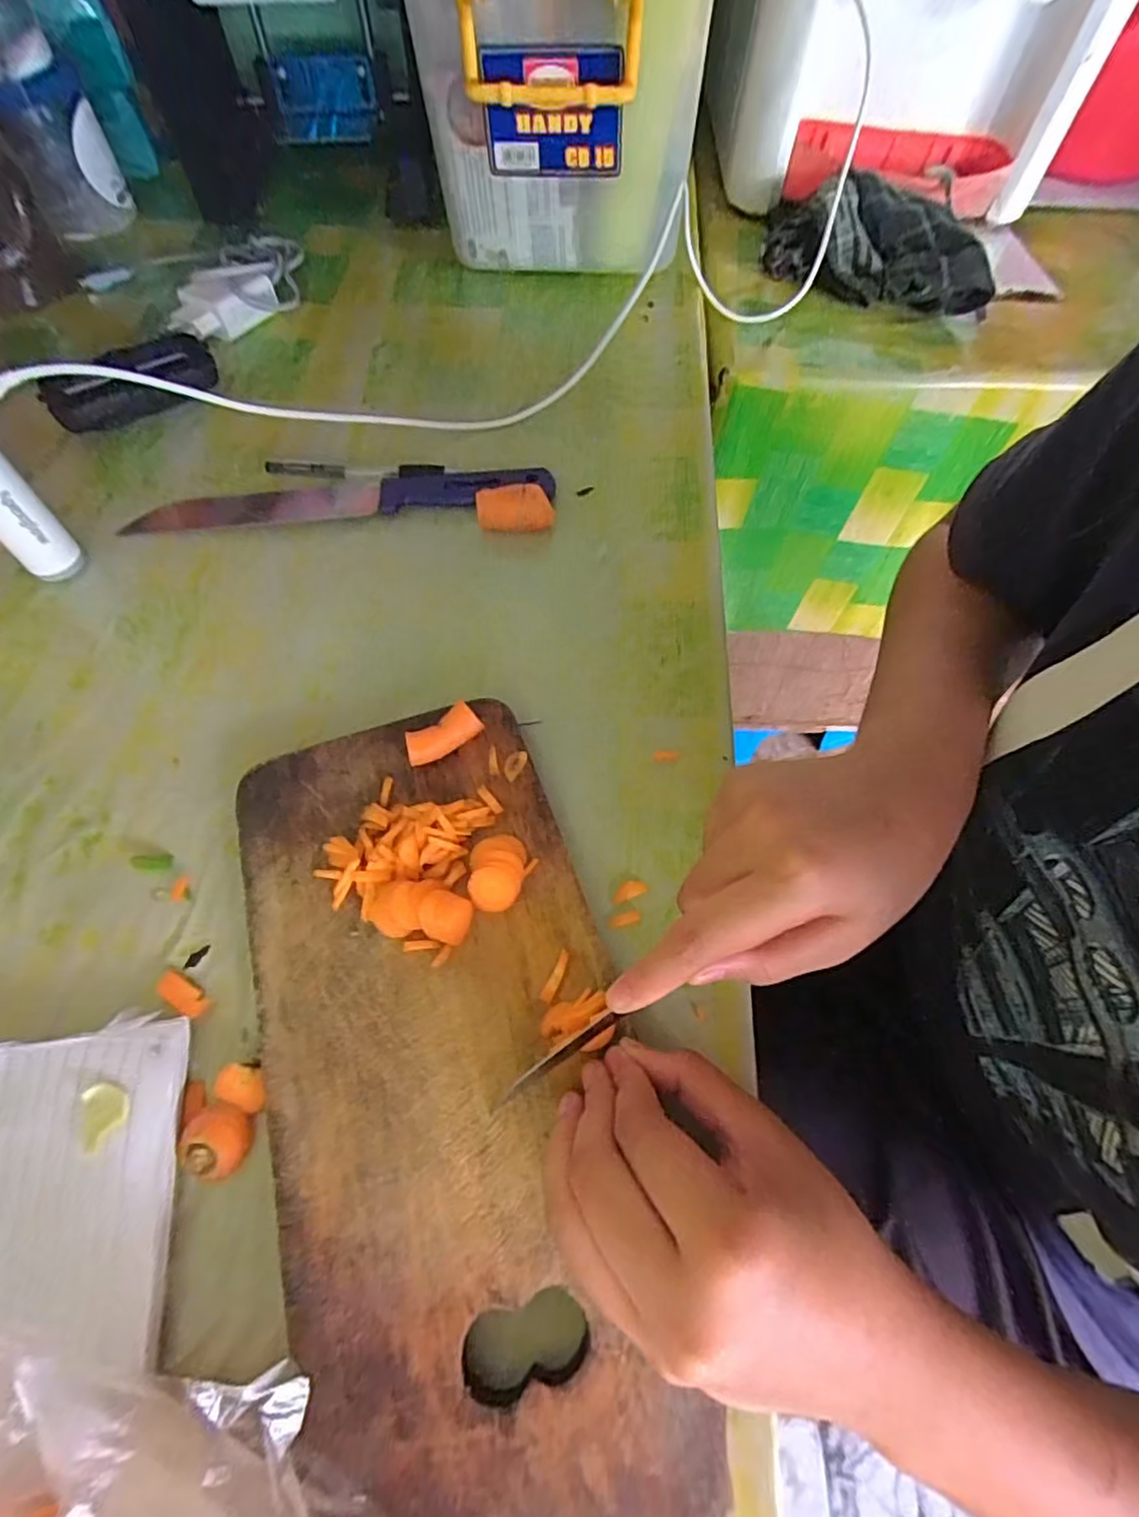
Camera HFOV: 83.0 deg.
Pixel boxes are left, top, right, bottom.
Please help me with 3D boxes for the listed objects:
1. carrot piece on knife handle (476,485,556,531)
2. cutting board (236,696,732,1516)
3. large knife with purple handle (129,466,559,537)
[{"bbox_3d":[-0.034,-0.151,0.394,0.047,0.025,0.022,3,60,2],"label":"carrot piece on knife handle"},{"bbox_3d":[-0.051,0.108,0.242,0.131,0.018,0.291,-13,62,-7],"label":"cutting board"},{"bbox_3d":[-0.146,-0.168,0.410,0.268,0.016,0.035,-3,60,-2],"label":"large knife with purple handle"}]

